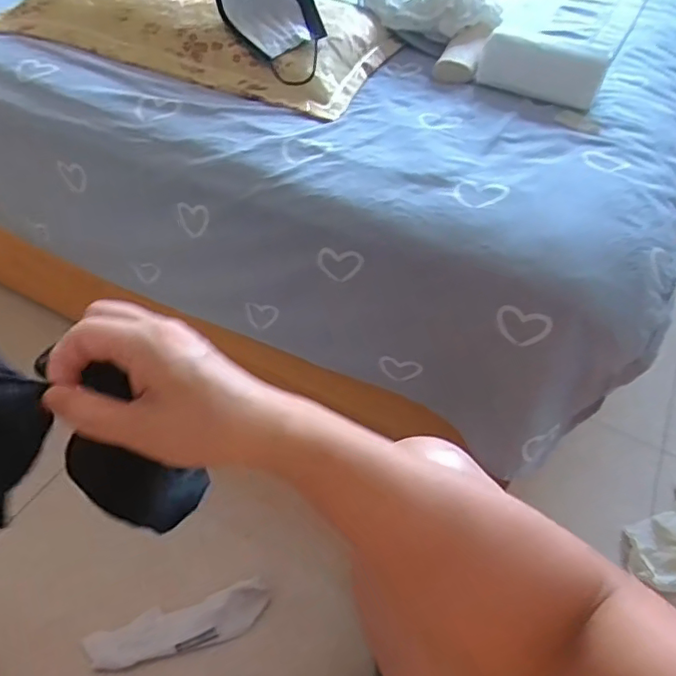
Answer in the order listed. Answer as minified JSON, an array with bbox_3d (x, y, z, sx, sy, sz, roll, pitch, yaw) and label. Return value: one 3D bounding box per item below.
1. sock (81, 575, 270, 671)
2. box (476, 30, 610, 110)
[{"bbox_3d":[-0.191,0.357,0.708,0.213,0.022,0.057,-14,50,-17],"label":"sock"},{"bbox_3d":[0.250,-0.333,0.709,0.142,0.060,0.030,24,50,17],"label":"box"}]

